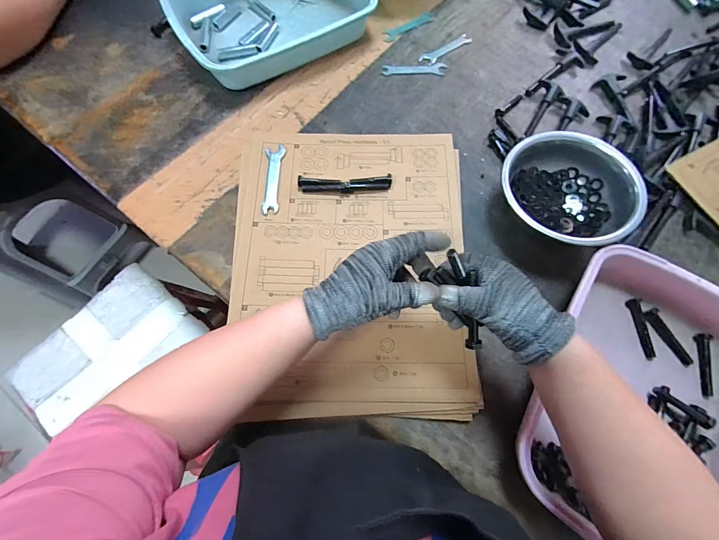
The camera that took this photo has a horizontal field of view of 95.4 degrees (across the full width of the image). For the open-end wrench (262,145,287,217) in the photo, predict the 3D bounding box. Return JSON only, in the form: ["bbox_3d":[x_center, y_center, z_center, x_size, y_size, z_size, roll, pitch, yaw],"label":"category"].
[{"bbox_3d":[-0.122,-0.131,0.466,0.027,0.004,0.113,-1,71,-2],"label":"open-end wrench"}]

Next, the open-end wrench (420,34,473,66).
[{"bbox_3d":[0.155,-0.395,0.585,0.116,0.007,0.026,-39,77,-14],"label":"open-end wrench"}]

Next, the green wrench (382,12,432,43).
[{"bbox_3d":[0.089,-0.450,0.605,0.108,0.004,0.026,-32,75,-12],"label":"green wrench"}]

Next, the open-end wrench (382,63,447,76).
[{"bbox_3d":[0.095,-0.346,0.565,0.110,0.005,0.022,-2,71,-3],"label":"open-end wrench"}]

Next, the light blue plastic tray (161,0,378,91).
[{"bbox_3d":[-0.154,-0.447,0.563,0.320,0.057,0.237,-30,75,-12],"label":"light blue plastic tray"}]

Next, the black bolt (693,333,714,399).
[{"bbox_3d":[0.427,0.116,0.405,0.015,0.012,0.077,18,71,4],"label":"black bolt"}]

